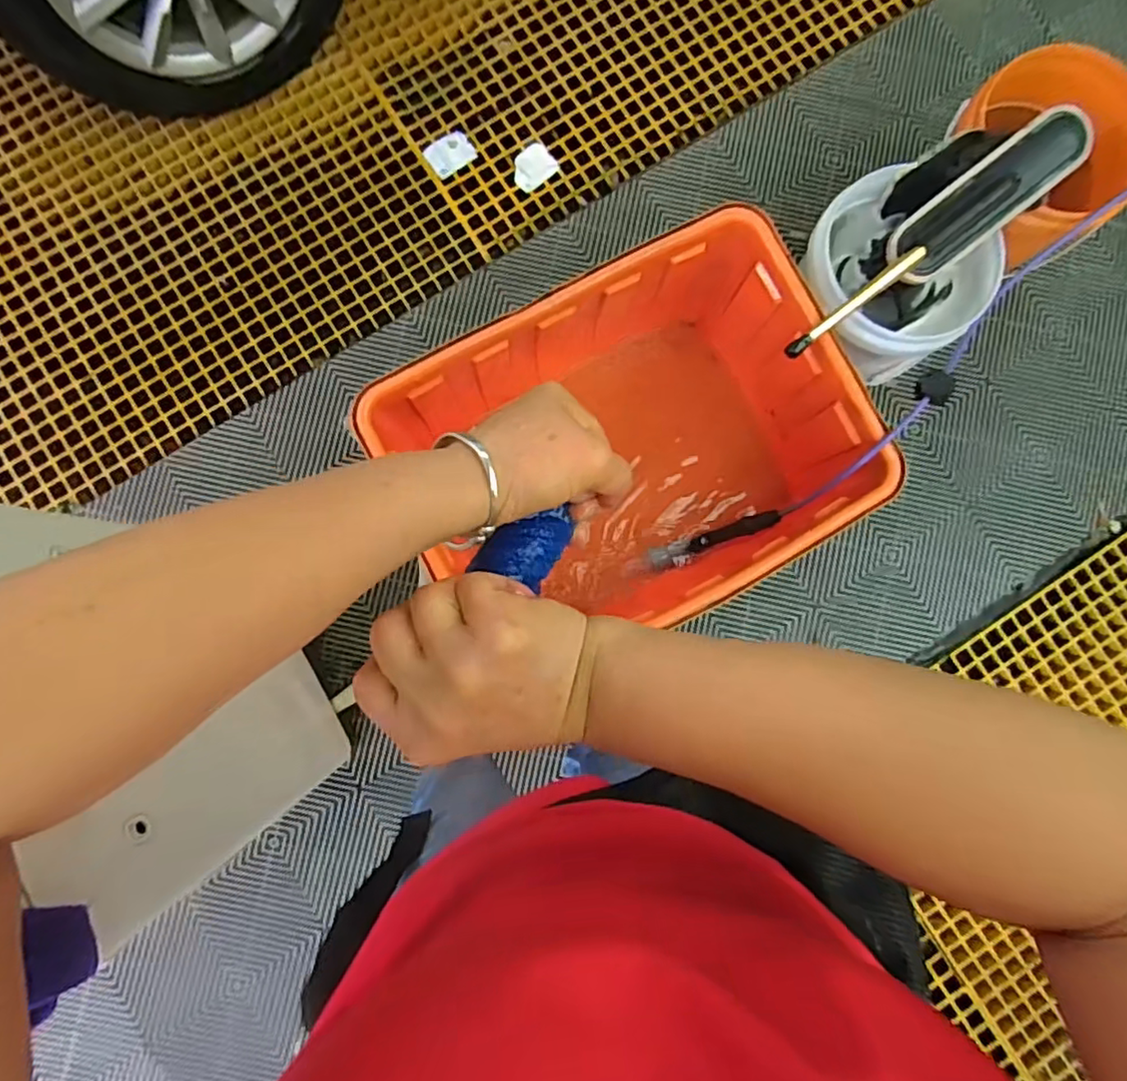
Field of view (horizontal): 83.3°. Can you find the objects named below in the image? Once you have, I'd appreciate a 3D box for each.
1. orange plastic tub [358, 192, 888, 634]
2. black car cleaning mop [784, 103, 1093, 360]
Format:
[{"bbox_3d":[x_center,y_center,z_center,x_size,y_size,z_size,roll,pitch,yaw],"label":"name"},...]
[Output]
[{"bbox_3d":[0.131,-0.143,1.155,0.675,0.383,0.543,-29,87,-4],"label":"orange plastic tub"},{"bbox_3d":[0.588,-0.480,0.993,0.606,0.063,0.102,-37,87,-4],"label":"black car cleaning mop"}]

